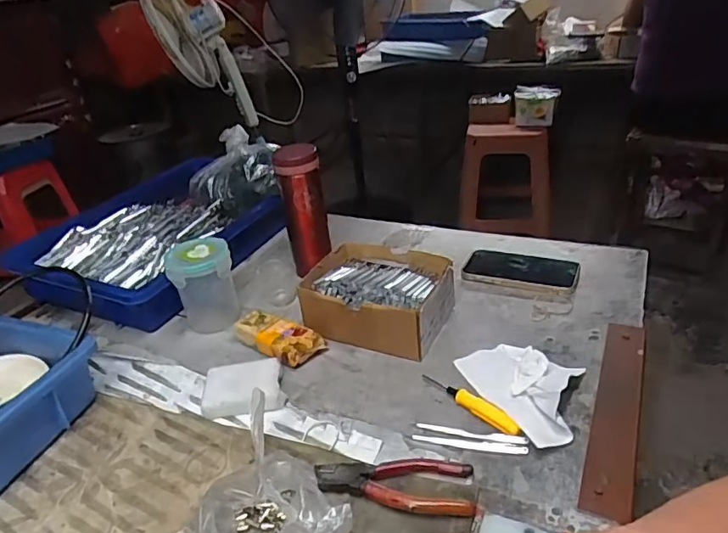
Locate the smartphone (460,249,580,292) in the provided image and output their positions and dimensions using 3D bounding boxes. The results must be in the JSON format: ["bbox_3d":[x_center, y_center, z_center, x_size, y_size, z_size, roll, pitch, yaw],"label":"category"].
[{"bbox_3d":[0.210,0.003,0.720,0.145,0.007,0.075,8,32,24],"label":"smartphone"}]

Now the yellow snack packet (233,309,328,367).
[{"bbox_3d":[-0.104,0.088,0.636,0.108,0.031,0.051,13,34,29],"label":"yellow snack packet"}]

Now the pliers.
[{"bbox_3d":[0.025,0.182,0.455,0.132,0.012,0.050,2,30,13],"label":"pliers"}]

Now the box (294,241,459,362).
[{"bbox_3d":[0.019,0.035,0.656,0.167,0.064,0.132,5,31,19],"label":"box"}]

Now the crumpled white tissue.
[{"bbox_3d":[0.166,0.112,0.537,0.098,0.031,0.144,-19,32,-22],"label":"crumpled white tissue"}]

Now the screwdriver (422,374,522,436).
[{"bbox_3d":[0.106,0.132,0.528,0.017,0.012,0.116,-25,35,-31],"label":"screwdriver"}]

